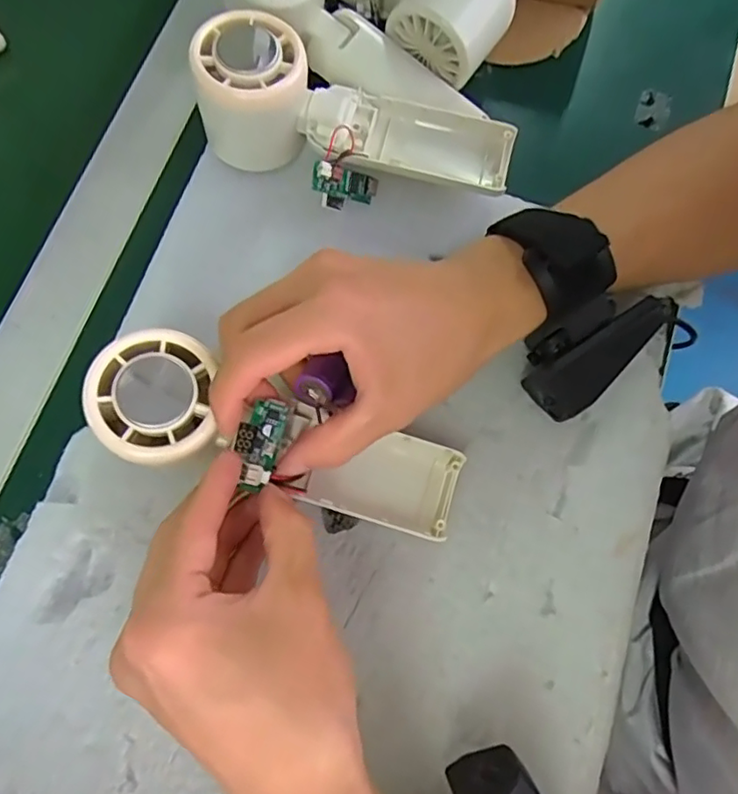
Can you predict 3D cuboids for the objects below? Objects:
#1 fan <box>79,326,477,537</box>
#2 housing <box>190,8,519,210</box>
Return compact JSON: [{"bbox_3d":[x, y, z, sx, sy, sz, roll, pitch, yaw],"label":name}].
[{"bbox_3d":[-0.035,0.020,0.263,0.167,0.029,0.051,22,74,-20],"label":"fan"},{"bbox_3d":[-0.010,-0.138,0.316,0.164,0.054,0.069,12,74,-11],"label":"housing"}]

